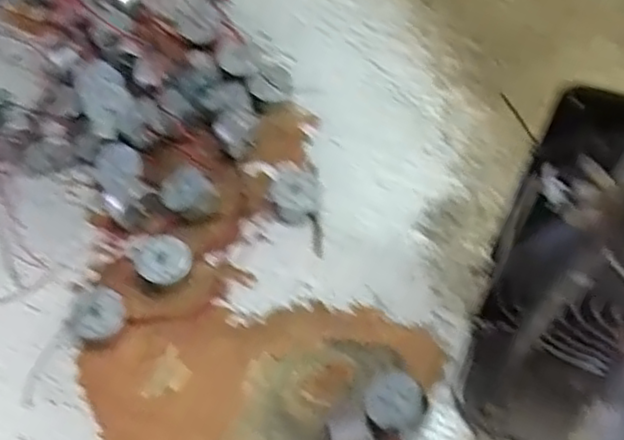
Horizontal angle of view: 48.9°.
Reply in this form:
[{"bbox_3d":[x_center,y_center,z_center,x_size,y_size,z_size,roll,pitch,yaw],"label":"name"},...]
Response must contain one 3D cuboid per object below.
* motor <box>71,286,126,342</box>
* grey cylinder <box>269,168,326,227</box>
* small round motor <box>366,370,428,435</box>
[{"bbox_3d":[-0.094,0.042,0.303,0.023,0.014,0.019,-20,61,-10],"label":"motor"},{"bbox_3d":[-0.006,-0.013,0.338,0.028,0.013,0.024,-39,66,-19],"label":"grey cylinder"},{"bbox_3d":[0.033,0.075,0.278,0.022,0.021,0.023,-1,60,1],"label":"small round motor"}]

